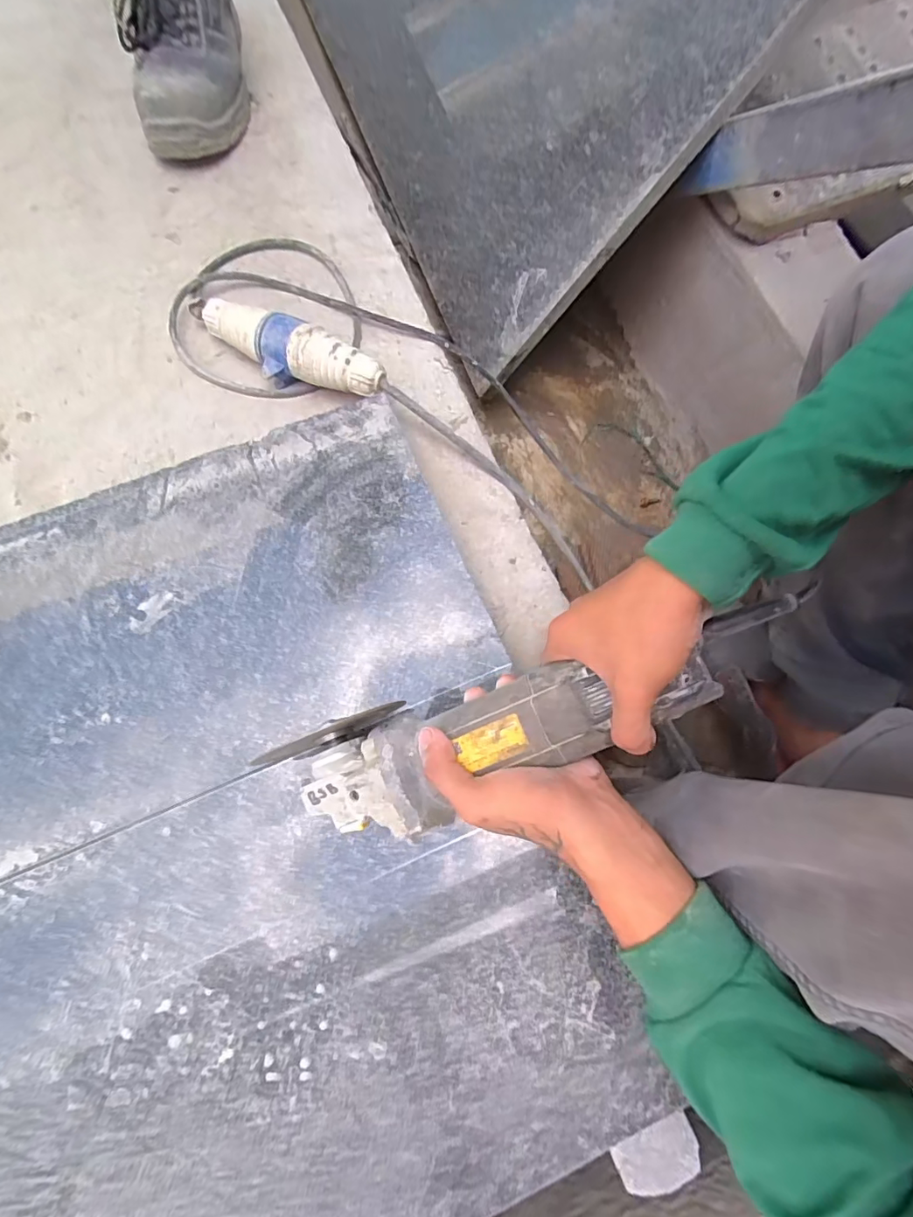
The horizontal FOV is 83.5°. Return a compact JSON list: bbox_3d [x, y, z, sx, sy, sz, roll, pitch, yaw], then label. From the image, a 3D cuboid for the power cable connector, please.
[{"bbox_3d":[-0.169,-0.253,0.503,0.210,0.053,0.051,20,74,6],"label":"power cable connector"}]

